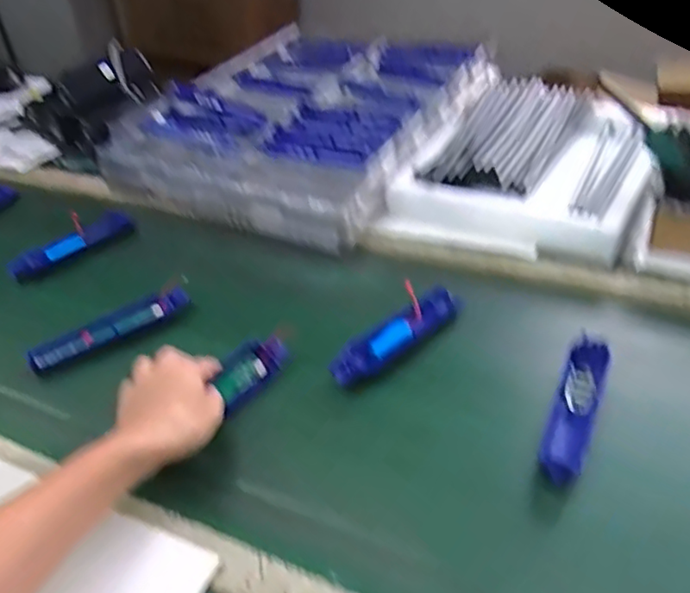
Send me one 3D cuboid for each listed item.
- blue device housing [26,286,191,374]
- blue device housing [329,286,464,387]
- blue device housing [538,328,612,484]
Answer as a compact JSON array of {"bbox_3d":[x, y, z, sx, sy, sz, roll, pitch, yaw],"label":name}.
[{"bbox_3d":[-0.248,0.033,0.670,0.170,0.022,0.027,-25,42,-25],"label":"blue device housing"},{"bbox_3d":[0.054,0.039,0.631,0.171,0.027,0.037,-31,45,-31],"label":"blue device housing"},{"bbox_3d":[0.200,0.097,0.543,0.034,0.028,0.167,15,41,23],"label":"blue device housing"}]

